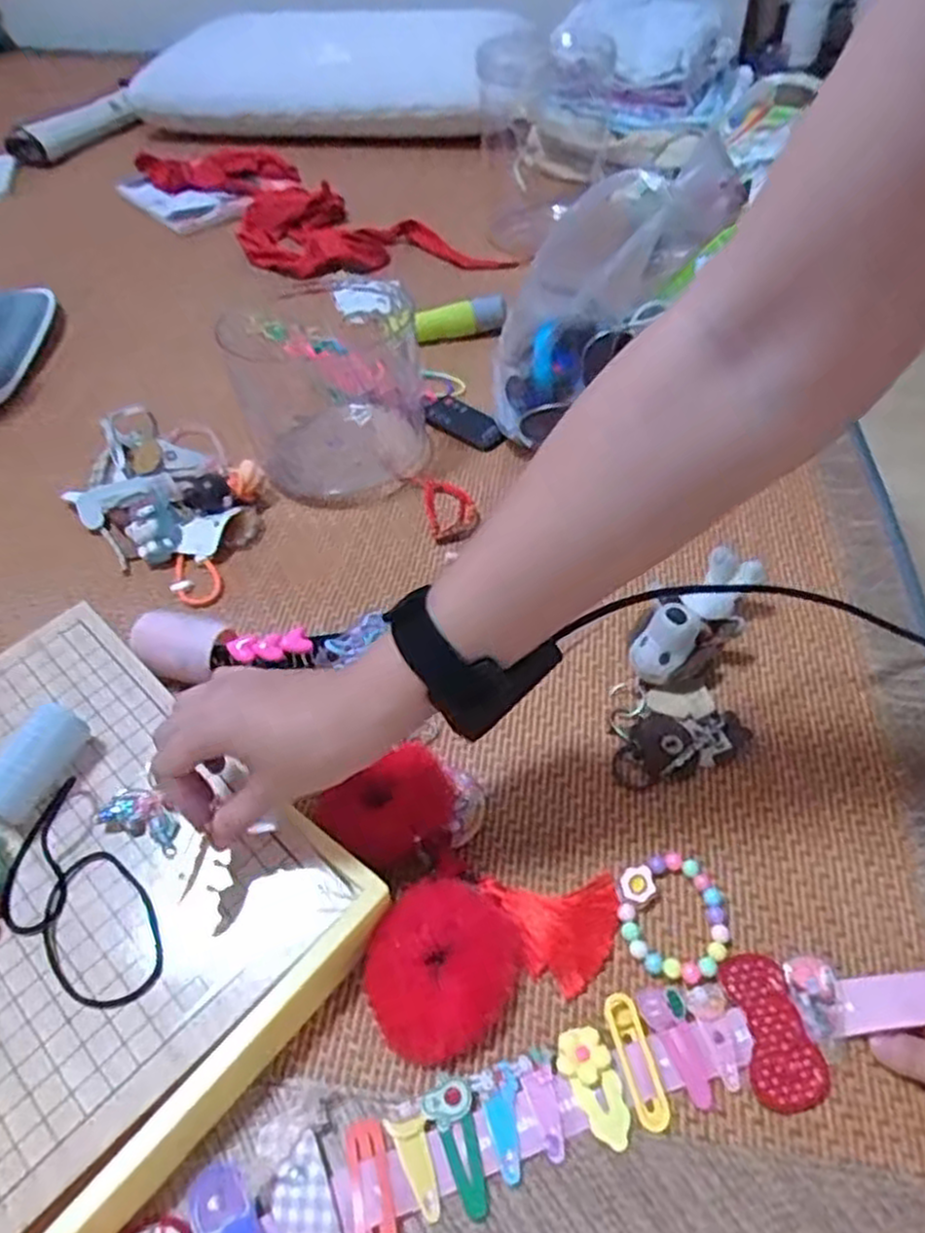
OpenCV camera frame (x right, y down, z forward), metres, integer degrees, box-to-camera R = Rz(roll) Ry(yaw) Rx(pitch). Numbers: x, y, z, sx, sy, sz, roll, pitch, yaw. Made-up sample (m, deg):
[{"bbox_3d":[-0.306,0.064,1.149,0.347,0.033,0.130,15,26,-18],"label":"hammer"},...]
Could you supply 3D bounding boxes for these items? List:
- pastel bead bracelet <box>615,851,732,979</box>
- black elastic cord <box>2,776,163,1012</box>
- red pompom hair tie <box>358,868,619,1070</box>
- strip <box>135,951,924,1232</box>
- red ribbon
[{"bbox_3d":[0.113,0.160,0.411,0.055,0.009,0.063,-1,50,1],"label":"pastel bead bracelet"},{"bbox_3d":[-0.199,0.146,0.390,0.059,0.010,0.120,-35,63,-22],"label":"black elastic cord"},{"bbox_3d":[0.017,0.168,0.399,0.136,0.024,0.076,-21,52,-15],"label":"red pompom hair tie"},{"bbox_3d":[0.041,0.228,0.347,0.454,0.025,0.071,-14,51,-14],"label":"strip"},{"bbox_3d":[-0.231,-0.548,1.047,0.621,0.039,0.218,29,56,25],"label":"red ribbon"}]

